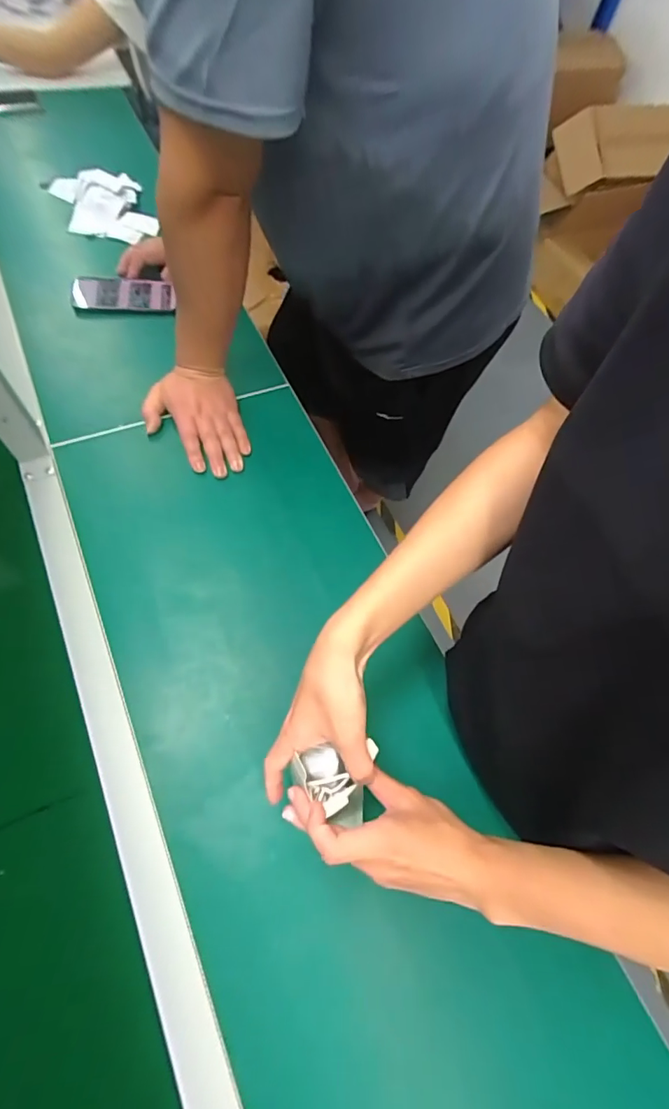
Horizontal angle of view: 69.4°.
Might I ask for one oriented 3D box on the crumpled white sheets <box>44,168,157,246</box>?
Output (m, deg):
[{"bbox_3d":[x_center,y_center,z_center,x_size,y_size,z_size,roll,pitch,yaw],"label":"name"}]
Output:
[{"bbox_3d":[-0.437,-0.669,0.907,0.154,0.051,0.198,-22,65,-13],"label":"crumpled white sheets"}]

